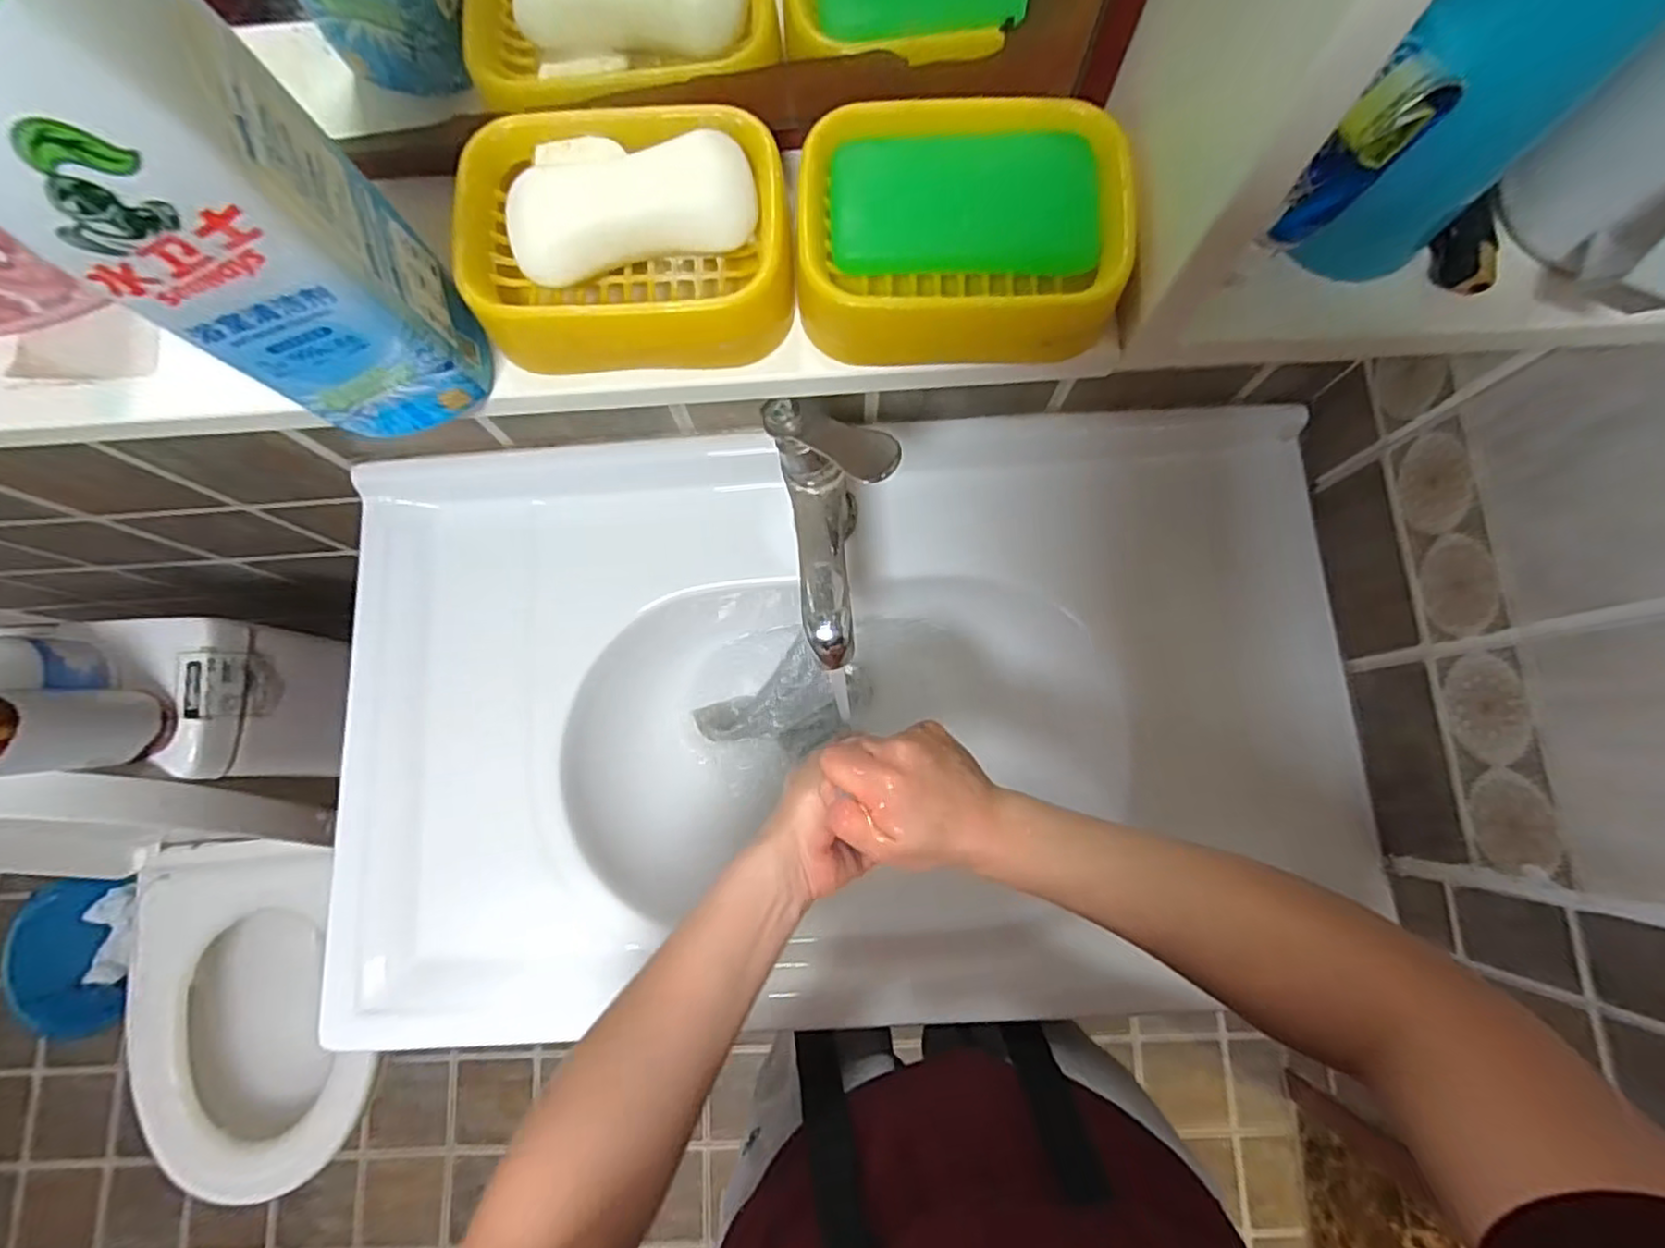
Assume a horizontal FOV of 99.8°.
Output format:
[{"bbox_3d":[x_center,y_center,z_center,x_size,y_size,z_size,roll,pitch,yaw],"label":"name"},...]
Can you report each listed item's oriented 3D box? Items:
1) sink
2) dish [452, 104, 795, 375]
[{"bbox_3d":[0.008,0.084,0.627,0.785,0.150,0.469,-4,79,1],"label":"sink"},{"bbox_3d":[-0.077,-0.146,0.266,0.118,0.040,0.097,-6,79,0],"label":"dish"}]

